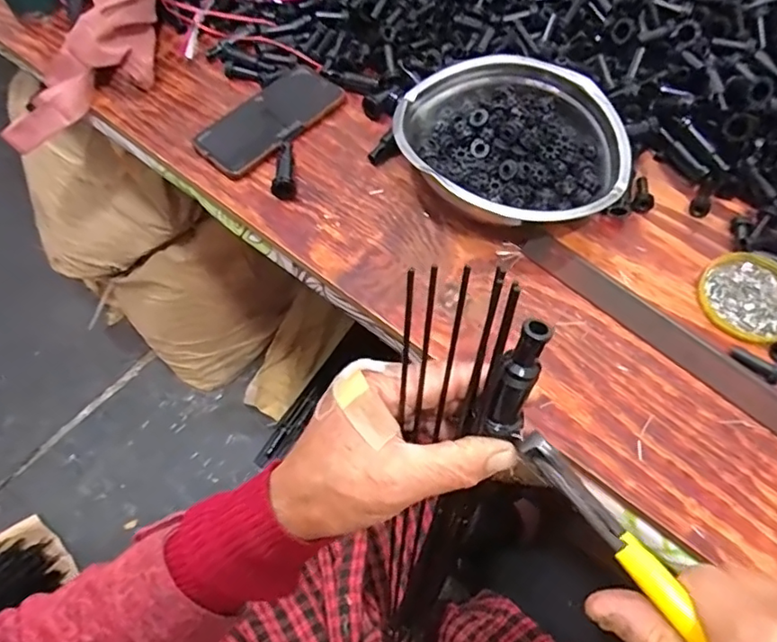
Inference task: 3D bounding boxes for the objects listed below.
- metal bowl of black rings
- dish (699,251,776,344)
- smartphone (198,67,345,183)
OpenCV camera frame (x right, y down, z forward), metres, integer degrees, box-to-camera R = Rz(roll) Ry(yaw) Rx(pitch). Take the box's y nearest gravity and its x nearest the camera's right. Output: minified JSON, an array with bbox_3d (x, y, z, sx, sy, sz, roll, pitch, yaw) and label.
[{"bbox_3d":[0.113,-0.167,0.540,0.215,0.058,0.186,14,63,9],"label":"metal bowl of black rings"},{"bbox_3d":[0.308,-0.020,0.478,0.077,0.014,0.081,-1,61,1],"label":"dish"},{"bbox_3d":[-0.127,-0.217,0.604,0.077,0.011,0.166,38,69,20],"label":"smartphone"}]

